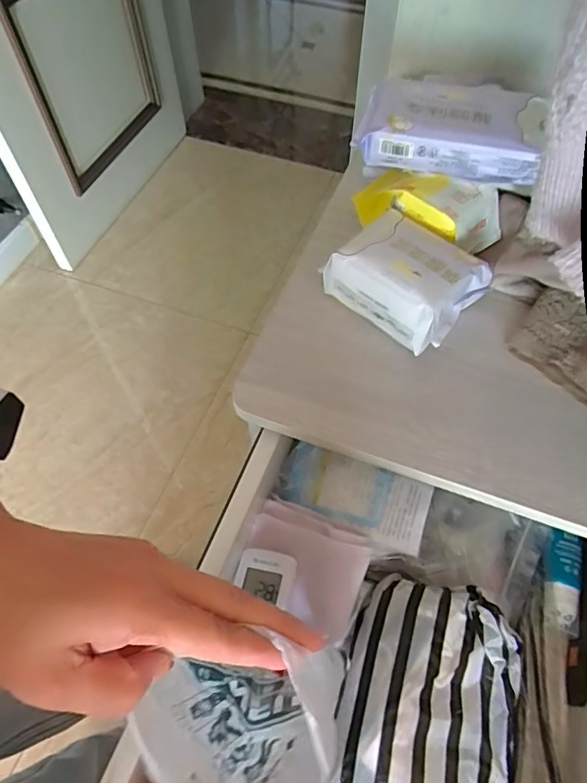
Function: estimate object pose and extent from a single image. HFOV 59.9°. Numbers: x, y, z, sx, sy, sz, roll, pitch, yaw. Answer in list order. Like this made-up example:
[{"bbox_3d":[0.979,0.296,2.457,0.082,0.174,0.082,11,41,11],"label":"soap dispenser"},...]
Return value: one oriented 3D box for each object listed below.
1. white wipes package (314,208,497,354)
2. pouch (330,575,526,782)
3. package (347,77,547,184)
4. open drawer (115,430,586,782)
[{"bbox_3d":[0.098,-0.102,0.454,0.119,0.056,0.091,35,65,20],"label":"white wipes package"},{"bbox_3d":[0.105,0.249,0.377,0.141,0.060,0.191,11,59,7],"label":"pouch"},{"bbox_3d":[0.147,-0.249,0.482,0.166,0.044,0.096,14,60,9],"label":"package"},{"bbox_3d":[0.074,0.260,0.375,0.351,0.112,0.399,16,60,10],"label":"open drawer"}]

